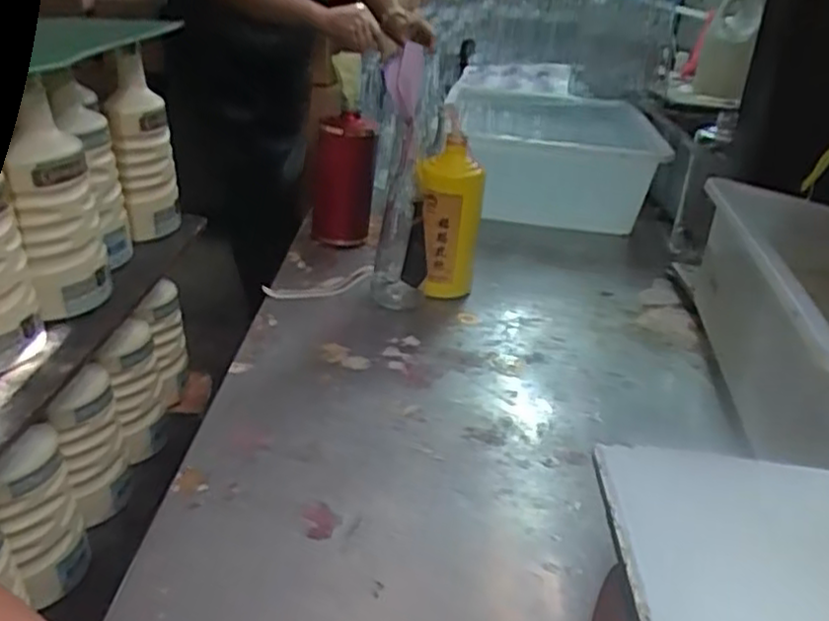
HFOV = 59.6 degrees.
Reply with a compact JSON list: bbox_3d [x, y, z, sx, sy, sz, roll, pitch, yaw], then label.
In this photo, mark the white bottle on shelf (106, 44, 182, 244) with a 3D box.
[{"bbox_3d":[-0.315,-0.190,0.846,0.066,0.213,0.055,-5,28,-12],"label":"white bottle on shelf"}]

